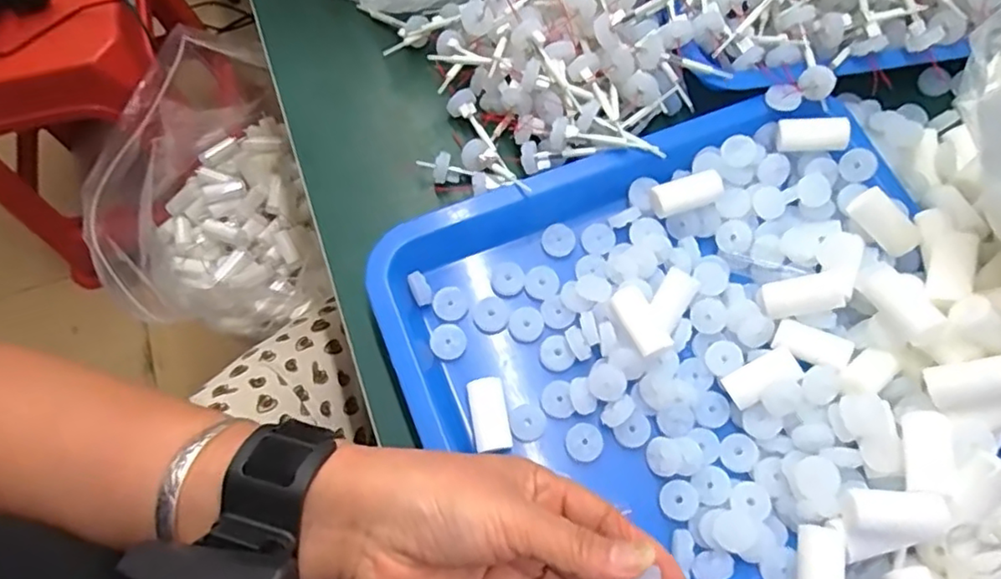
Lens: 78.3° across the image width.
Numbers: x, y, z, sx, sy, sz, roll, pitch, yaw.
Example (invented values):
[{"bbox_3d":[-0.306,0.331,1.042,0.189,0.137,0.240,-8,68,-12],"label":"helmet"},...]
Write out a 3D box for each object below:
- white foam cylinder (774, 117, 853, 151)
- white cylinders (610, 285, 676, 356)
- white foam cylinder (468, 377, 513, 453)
[{"bbox_3d":[0.199,-0.098,0.391,0.043,0.016,0.017,5,70,21],"label":"white foam cylinder"},{"bbox_3d":[0.077,0.020,0.350,0.021,0.025,0.040,-27,73,-9],"label":"white cylinders"},{"bbox_3d":[-0.006,0.072,0.348,0.020,0.020,0.040,-9,71,-4],"label":"white foam cylinder"}]

